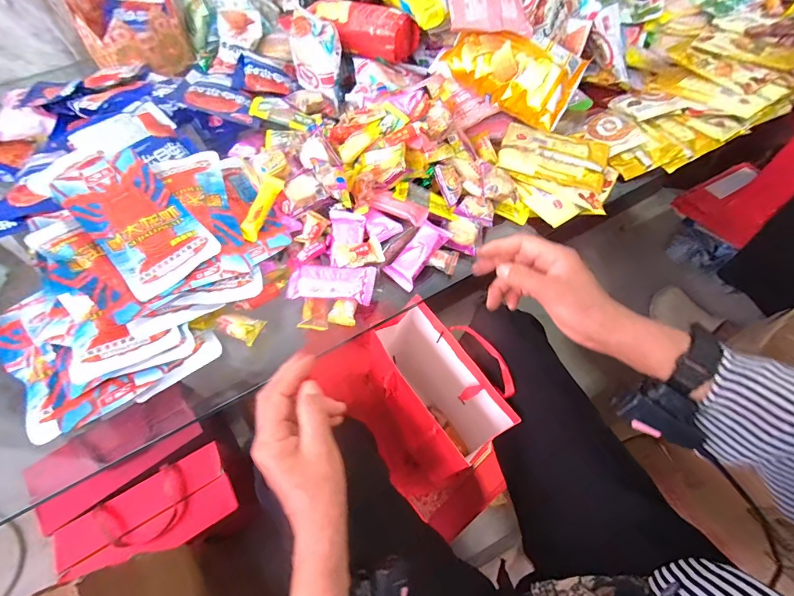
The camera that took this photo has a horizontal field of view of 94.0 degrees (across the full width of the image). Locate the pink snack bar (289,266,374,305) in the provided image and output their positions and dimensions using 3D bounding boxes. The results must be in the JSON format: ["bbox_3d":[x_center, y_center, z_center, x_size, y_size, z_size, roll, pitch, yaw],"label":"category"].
[{"bbox_3d":[-0.078,-0.018,0.438,0.100,0.018,0.043,6,82,0],"label":"pink snack bar"}]

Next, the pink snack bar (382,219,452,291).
[{"bbox_3d":[0.027,-0.054,0.461,0.041,0.011,0.087,42,96,21],"label":"pink snack bar"}]

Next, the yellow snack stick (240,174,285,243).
[{"bbox_3d":[-0.165,-0.110,0.451,0.022,0.011,0.086,21,81,13],"label":"yellow snack stick"}]

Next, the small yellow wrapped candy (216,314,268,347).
[{"bbox_3d":[-0.182,0.031,0.429,0.048,0.013,0.031,21,64,13],"label":"small yellow wrapped candy"}]

